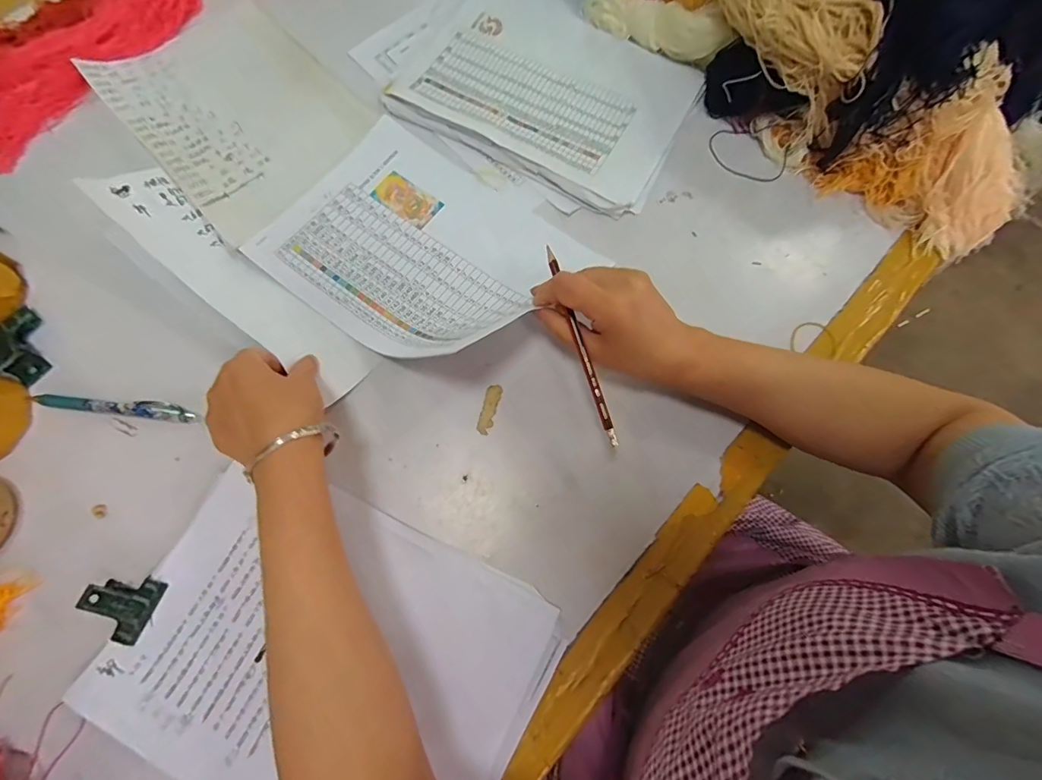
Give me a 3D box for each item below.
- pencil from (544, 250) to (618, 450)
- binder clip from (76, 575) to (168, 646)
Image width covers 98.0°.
[{"bbox_3d":[0.049,-0.037,0.373,0.008,0.006,0.171,-17,82,-6],"label":"pencil"},{"bbox_3d":[-0.312,0.167,0.352,0.045,0.023,0.047,20,75,5],"label":"binder clip"}]

